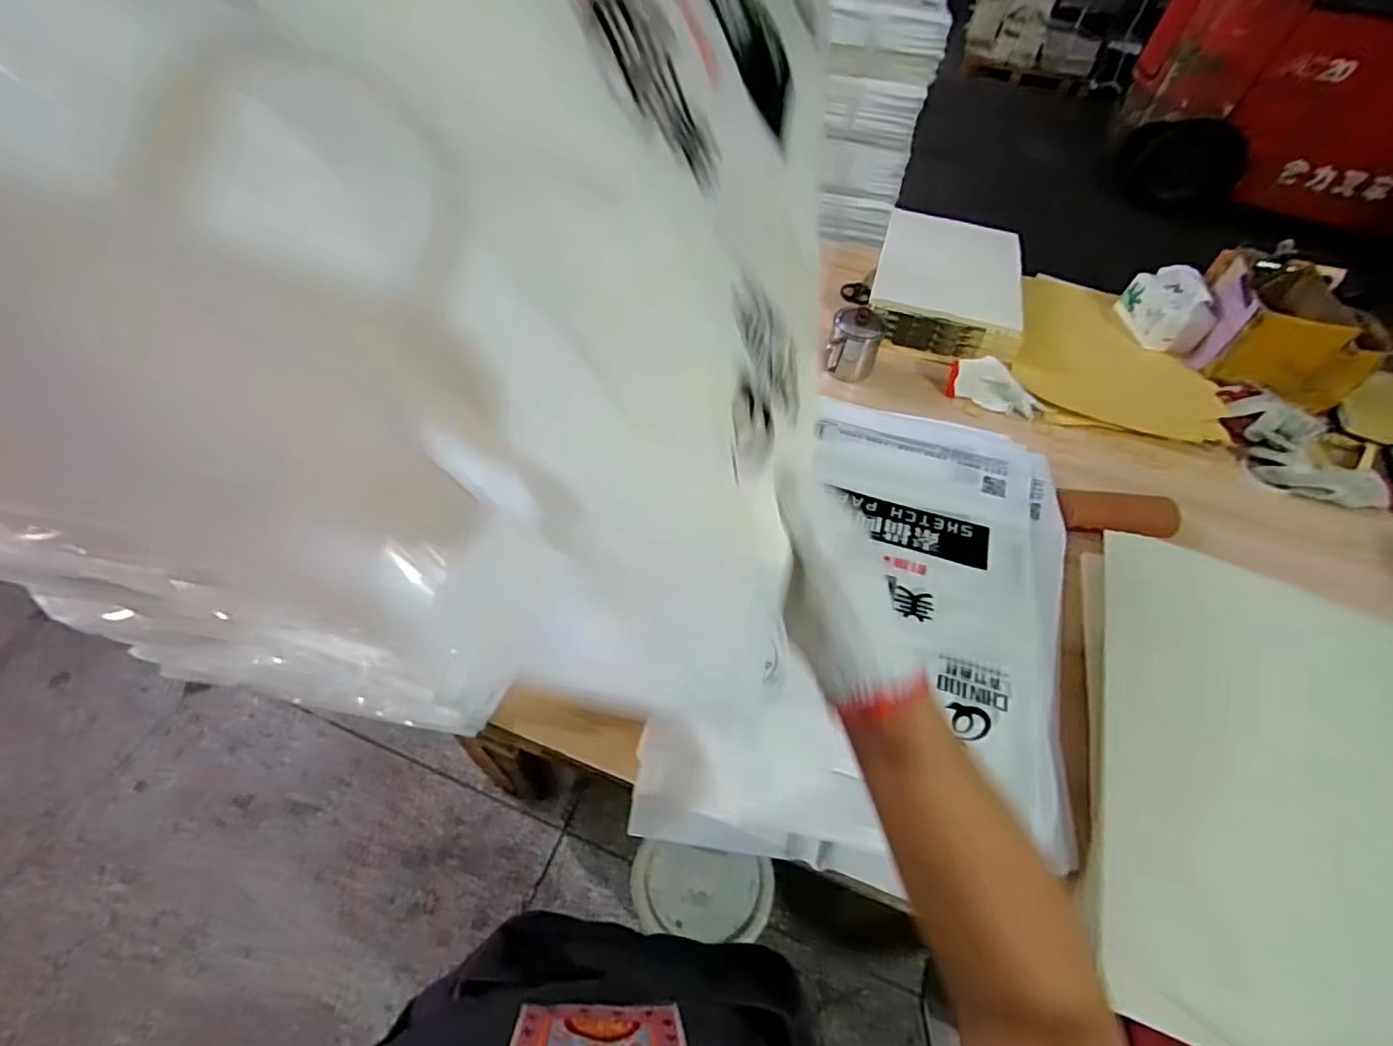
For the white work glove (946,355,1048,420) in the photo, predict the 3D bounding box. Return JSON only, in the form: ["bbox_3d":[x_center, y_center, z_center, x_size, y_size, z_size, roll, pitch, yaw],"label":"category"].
[{"bbox_3d":[0.511,-0.228,1.006,0.164,0.057,0.050,25,55,13],"label":"white work glove"}]

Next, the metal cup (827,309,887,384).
[{"bbox_3d":[0.270,-0.307,1.026,0.089,0.100,0.089,15,53,6],"label":"metal cup"}]

